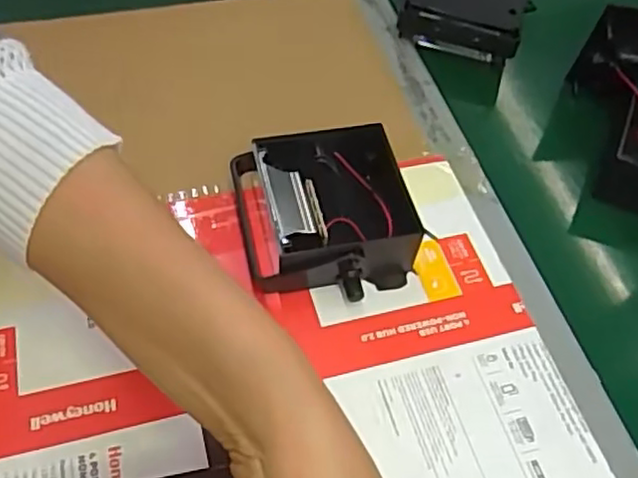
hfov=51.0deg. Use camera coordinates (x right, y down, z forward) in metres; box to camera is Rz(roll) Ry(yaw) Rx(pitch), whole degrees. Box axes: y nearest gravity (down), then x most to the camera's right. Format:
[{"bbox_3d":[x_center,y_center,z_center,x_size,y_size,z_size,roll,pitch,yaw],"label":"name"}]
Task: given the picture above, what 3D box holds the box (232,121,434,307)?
[{"bbox_3d":[0.010,-0.016,0.392,0.106,0.042,0.097,-10,55,-12],"label":"box"}]

